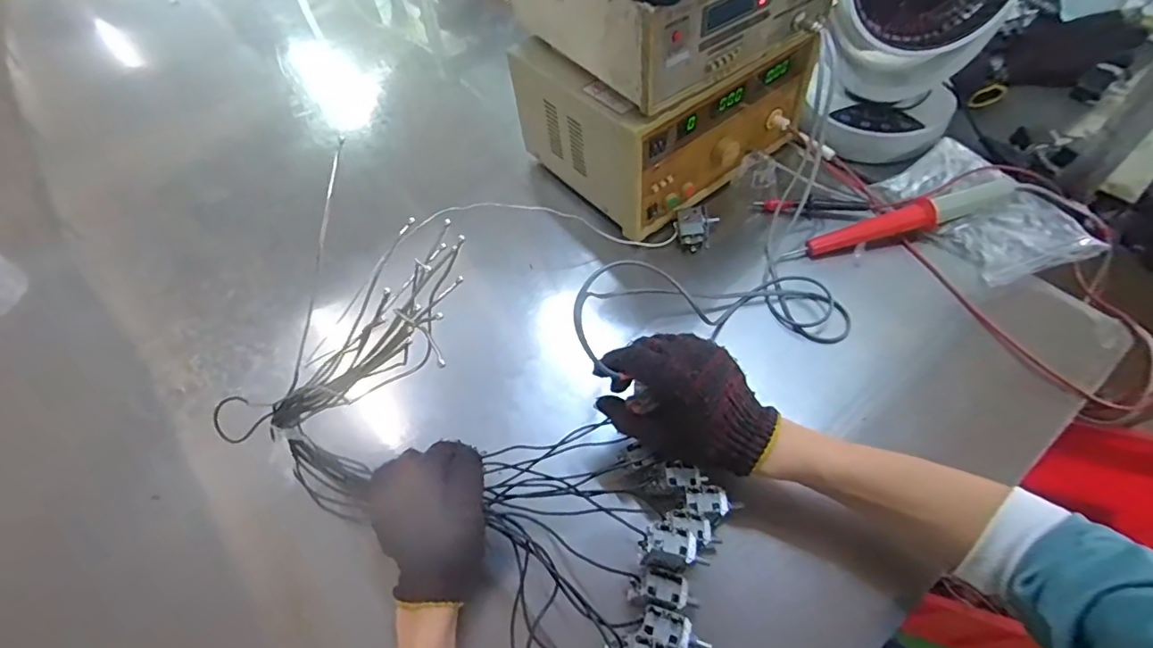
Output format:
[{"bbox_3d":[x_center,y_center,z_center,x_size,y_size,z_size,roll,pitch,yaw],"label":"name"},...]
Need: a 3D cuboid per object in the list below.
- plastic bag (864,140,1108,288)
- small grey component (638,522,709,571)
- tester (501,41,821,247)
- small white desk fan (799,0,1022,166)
[{"bbox_3d":[0.506,-0.142,0.671,0.152,0.041,0.216,-25,58,-13],"label":"plastic bag"},{"bbox_3d":[0.079,0.181,0.437,0.051,0.030,0.027,10,57,10],"label":"small grey component"},{"bbox_3d":[0.123,-0.307,0.735,0.323,0.177,0.248,-34,60,-18],"label":"tester"},{"bbox_3d":[0.431,-0.390,0.699,0.201,0.315,0.181,27,62,20],"label":"small white desk fan"}]

